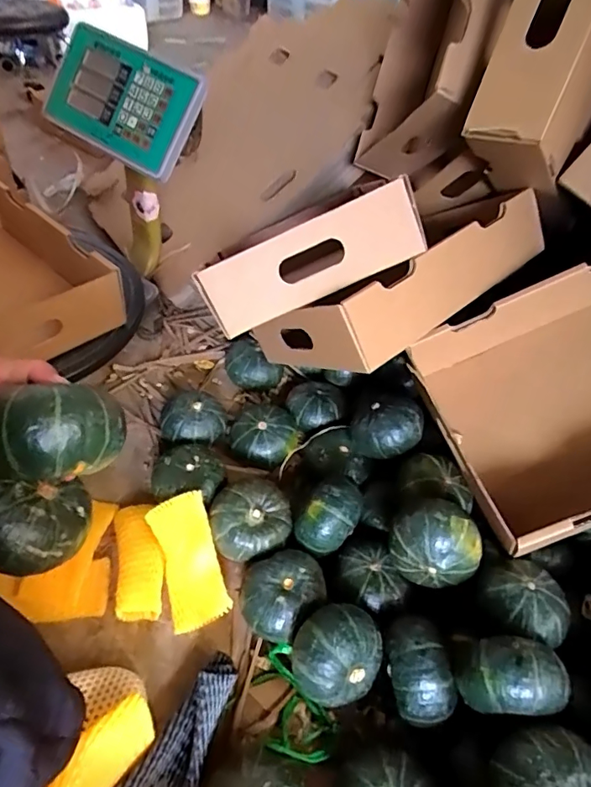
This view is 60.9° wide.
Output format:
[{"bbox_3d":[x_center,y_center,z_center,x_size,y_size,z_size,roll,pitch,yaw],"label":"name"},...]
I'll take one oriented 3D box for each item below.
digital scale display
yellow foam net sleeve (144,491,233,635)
[{"bbox_3d":[-0.249,-0.423,0.728,0.246,0.148,0.028,31,13,13],"label":"digital scale display"},{"bbox_3d":[-0.122,0.190,0.574,0.068,0.015,0.141,-20,70,2],"label":"yellow foam net sleeve"}]

